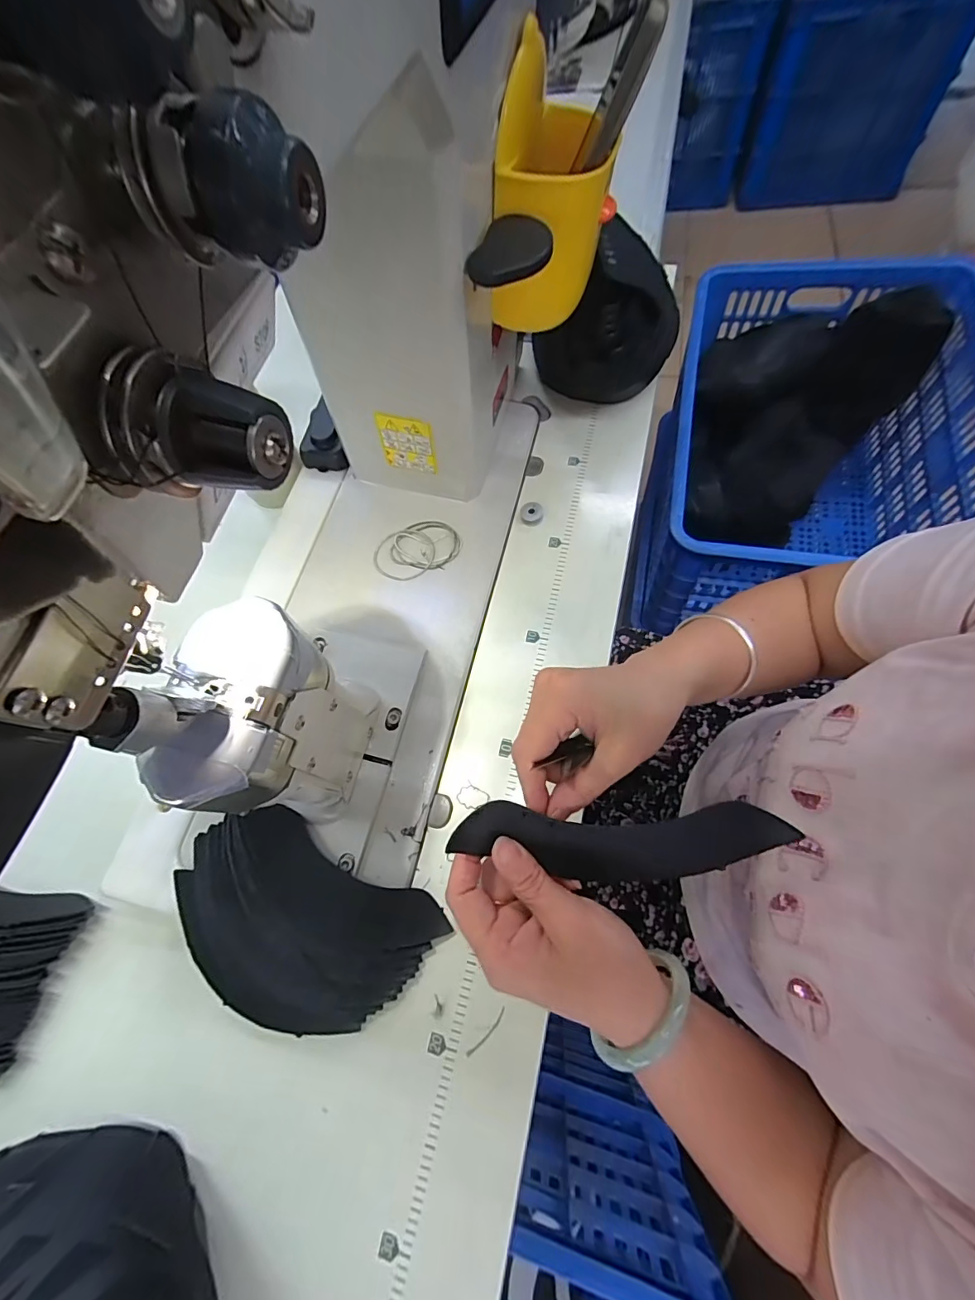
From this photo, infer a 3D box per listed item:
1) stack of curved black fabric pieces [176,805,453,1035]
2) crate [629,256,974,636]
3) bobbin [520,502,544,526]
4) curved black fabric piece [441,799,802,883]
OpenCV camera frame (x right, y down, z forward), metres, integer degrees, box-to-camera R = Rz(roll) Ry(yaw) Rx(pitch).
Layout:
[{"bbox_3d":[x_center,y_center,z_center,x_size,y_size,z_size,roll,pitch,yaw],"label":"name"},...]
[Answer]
[{"bbox_3d":[-0.135,0.191,0.322,0.175,0.031,0.116,27,73,12],"label":"stack of curved black fabric pieces"},{"bbox_3d":[0.512,-0.309,0.793,0.402,0.358,0.563,10,70,12],"label":"crate"},{"bbox_3d":[0.043,-0.134,0.453,0.021,0.009,0.024,0,69,3],"label":"bobbin"},{"bbox_3d":[0.064,0.100,0.240,0.159,0.054,0.018,-2,26,10],"label":"curved black fabric piece"}]

